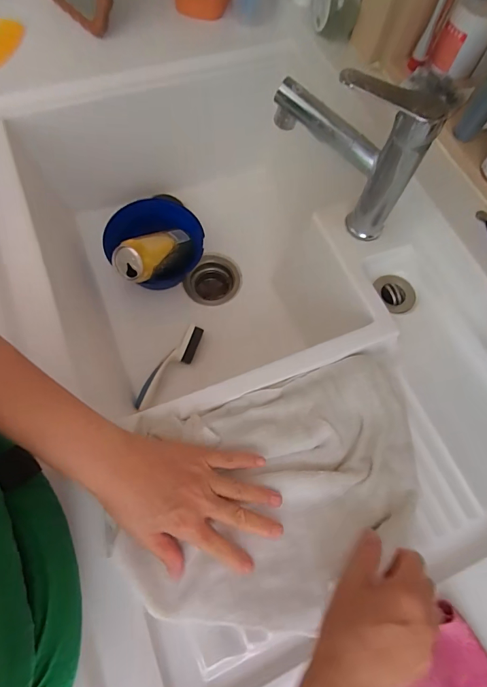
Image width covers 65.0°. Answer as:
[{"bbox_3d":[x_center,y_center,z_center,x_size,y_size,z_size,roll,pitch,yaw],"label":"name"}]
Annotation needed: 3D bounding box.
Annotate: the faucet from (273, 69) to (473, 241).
[{"bbox_3d":[0.116,-0.234,0.454,0.181,0.194,0.047,39,72,12],"label":"faucet"}]

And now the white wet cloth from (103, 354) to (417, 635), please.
[{"bbox_3d":[0.039,0.153,0.393,0.322,0.023,0.221,-17,70,-10],"label":"white wet cloth"}]

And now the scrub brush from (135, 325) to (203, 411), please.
[{"bbox_3d":[-0.125,0.041,0.648,0.032,0.031,0.166,38,72,11],"label":"scrub brush"}]

